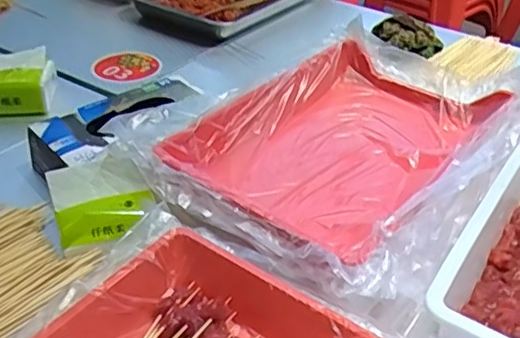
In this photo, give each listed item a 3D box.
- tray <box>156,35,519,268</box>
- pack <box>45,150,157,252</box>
[{"bbox_3d":[0.099,-0.026,0.699,0.250,0.074,0.383,26,42,29],"label":"tray"},{"bbox_3d":[-0.163,0.032,0.608,0.097,0.039,0.083,-20,71,-18],"label":"pack"}]

